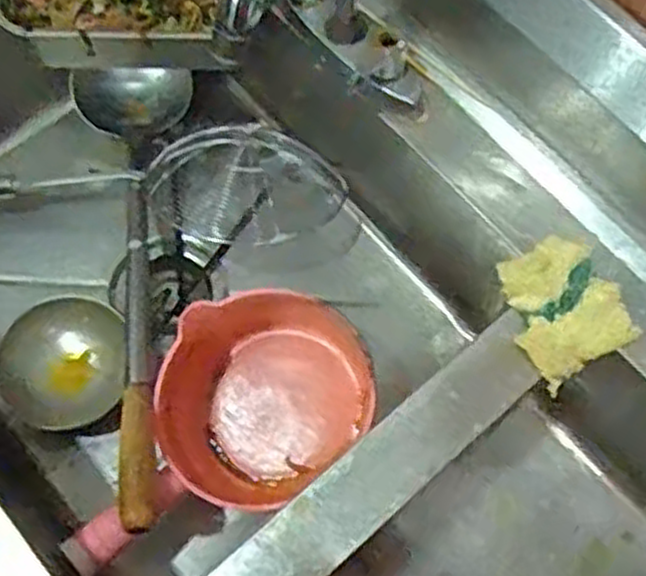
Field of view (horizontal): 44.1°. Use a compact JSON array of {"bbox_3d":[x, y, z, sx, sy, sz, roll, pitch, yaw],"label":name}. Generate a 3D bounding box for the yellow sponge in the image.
[{"bbox_3d":[0.176,0.012,0.594,0.084,0.024,0.098,-27,74,-11],"label":"yellow sponge"}]

